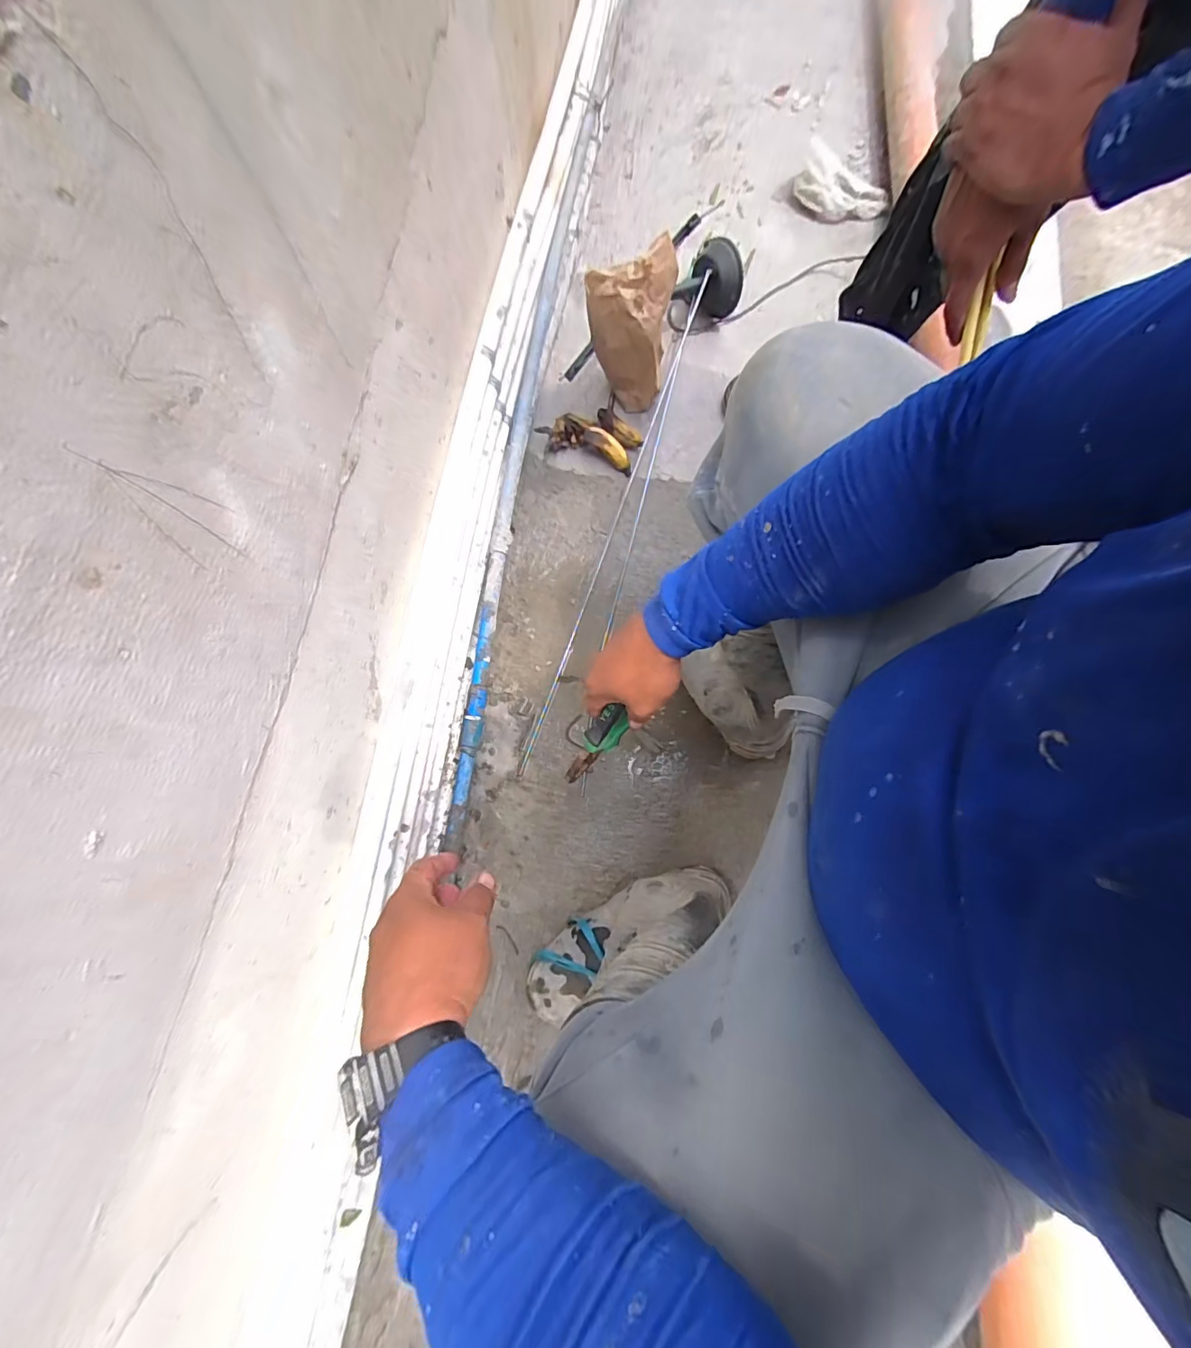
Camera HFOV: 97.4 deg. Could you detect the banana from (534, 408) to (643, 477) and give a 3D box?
[{"bbox_3d":[-0.005,-0.417,0.912,0.172,0.046,0.089,17,77,6],"label":"banana"}]

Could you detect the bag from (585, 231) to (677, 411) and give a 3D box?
[{"bbox_3d":[0.055,-0.550,0.850,0.122,0.233,0.094,9,76,4],"label":"bag"}]

